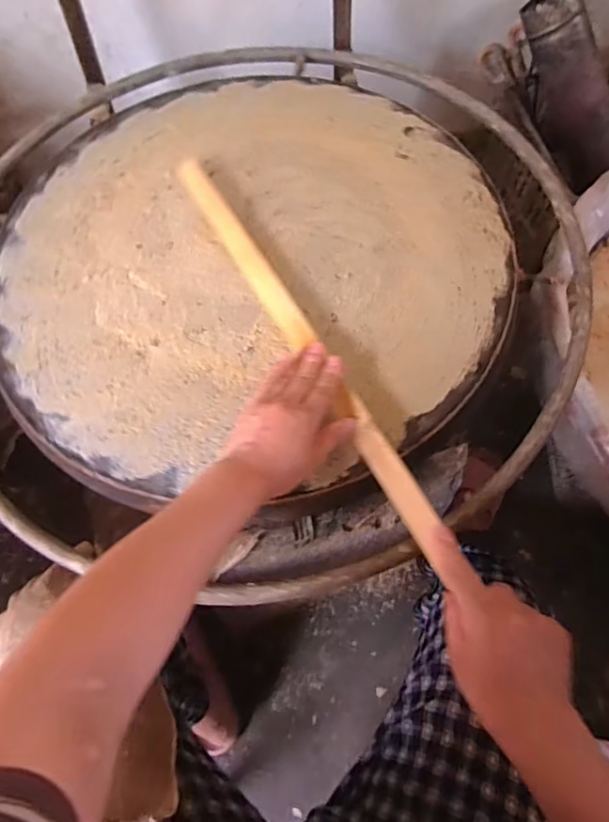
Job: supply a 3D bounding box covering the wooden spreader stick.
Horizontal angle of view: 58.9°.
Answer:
[{"bbox_3d":[-0.020,-0.106,0.611,0.035,0.027,0.561,-27,65,-11],"label":"wooden spreader stick"}]

